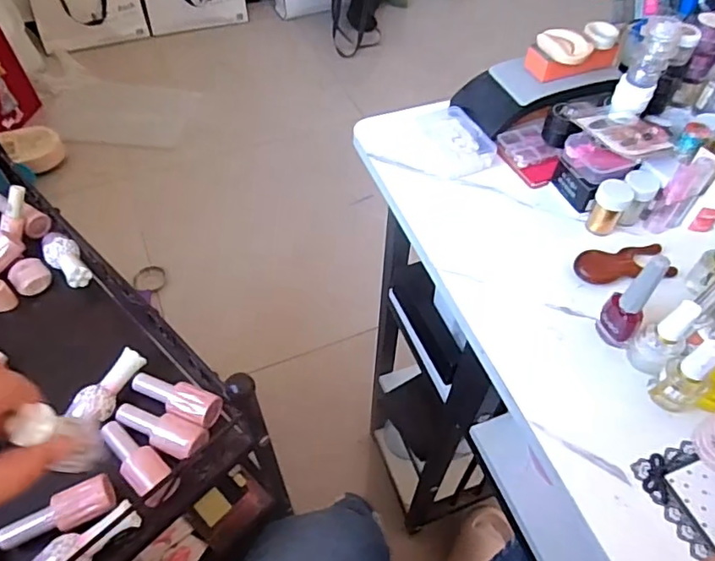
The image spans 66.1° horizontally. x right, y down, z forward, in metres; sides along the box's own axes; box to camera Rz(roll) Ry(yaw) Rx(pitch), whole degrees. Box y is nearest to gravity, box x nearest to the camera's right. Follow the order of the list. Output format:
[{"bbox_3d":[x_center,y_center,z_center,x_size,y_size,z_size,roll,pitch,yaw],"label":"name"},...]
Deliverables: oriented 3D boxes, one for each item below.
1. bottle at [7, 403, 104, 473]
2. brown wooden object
[{"bbox_3d":[-0.181,0.098,0.342,0.029,0.081,0.022,-40,65,-20],"label":"bottle"},{"bbox_3d":[0.244,-0.014,0.509,0.089,0.014,0.038,-8,53,-5],"label":"brown wooden object"}]

